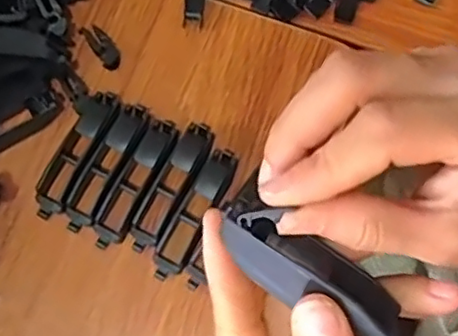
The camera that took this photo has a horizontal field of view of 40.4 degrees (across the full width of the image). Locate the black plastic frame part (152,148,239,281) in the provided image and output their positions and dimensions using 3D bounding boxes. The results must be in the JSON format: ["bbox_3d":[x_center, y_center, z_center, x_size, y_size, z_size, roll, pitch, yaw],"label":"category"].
[{"bbox_3d":[-0.017,0.024,0.343,0.017,0.014,0.080,29,76,6],"label":"black plastic frame part"}]

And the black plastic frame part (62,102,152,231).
[{"bbox_3d":[-0.068,-0.001,0.347,0.020,0.015,0.077,29,76,6],"label":"black plastic frame part"}]

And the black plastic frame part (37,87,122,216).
[{"bbox_3d":[-0.085,-0.008,0.349,0.019,0.015,0.077,28,76,6],"label":"black plastic frame part"}]

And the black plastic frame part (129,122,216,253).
[{"bbox_3d":[-0.031,0.009,0.345,0.018,0.015,0.080,28,76,6],"label":"black plastic frame part"}]

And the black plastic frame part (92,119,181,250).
[{"bbox_3d":[-0.051,0.007,0.345,0.019,0.015,0.080,28,76,6],"label":"black plastic frame part"}]

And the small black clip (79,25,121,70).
[{"bbox_3d":[-0.075,-0.074,0.369,0.012,0.013,0.030,-34,78,-10],"label":"small black clip"}]

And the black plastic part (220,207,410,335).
[{"bbox_3d":[0.029,0.036,0.205,0.069,0.019,0.024,34,76,-3],"label":"black plastic part"}]

